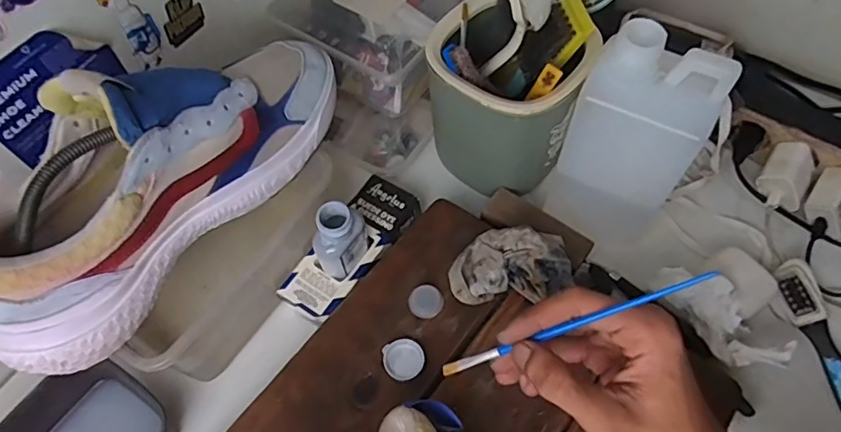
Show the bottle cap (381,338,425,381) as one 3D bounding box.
[{"bbox_3d":[-0.012,0.109,0.420,0.030,0.010,0.030,-1,60,2],"label":"bottle cap"}]

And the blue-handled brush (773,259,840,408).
[{"bbox_3d":[0.323,0.105,0.441,0.028,0.030,0.144,-11,61,-4],"label":"blue-handled brush"}]

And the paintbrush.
[{"bbox_3d":[0.074,0.066,0.314,0.149,0.009,0.007,-28,57,27],"label":"paintbrush"}]

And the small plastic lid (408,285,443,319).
[{"bbox_3d":[0.004,0.068,0.443,0.026,0.007,0.025,-1,60,2],"label":"small plastic lid"}]

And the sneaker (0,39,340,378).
[{"bbox_3d":[-0.175,-0.041,0.364,0.091,0.117,0.293,31,66,18],"label":"sneaker"}]

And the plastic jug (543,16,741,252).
[{"bbox_3d":[0.154,-0.050,0.415,0.084,0.180,0.049,28,65,17],"label":"plastic jug"}]

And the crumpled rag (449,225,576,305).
[{"bbox_3d":[0.071,0.038,0.437,0.091,0.040,0.056,-7,60,-2],"label":"crumpled rag"}]

